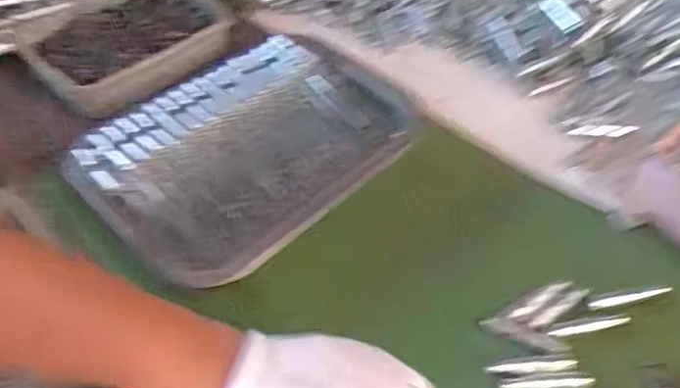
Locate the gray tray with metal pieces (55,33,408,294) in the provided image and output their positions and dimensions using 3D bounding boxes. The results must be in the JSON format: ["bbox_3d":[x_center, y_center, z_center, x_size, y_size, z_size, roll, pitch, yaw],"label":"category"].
[{"bbox_3d":[-0.064,-0.043,0.470,0.258,0.027,0.175,-37,62,-26],"label":"gray tray with metal pieces"}]

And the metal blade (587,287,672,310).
[{"bbox_3d":[0.209,0.074,0.422,0.062,0.005,0.009,-7,53,-8],"label":"metal blade"}]

